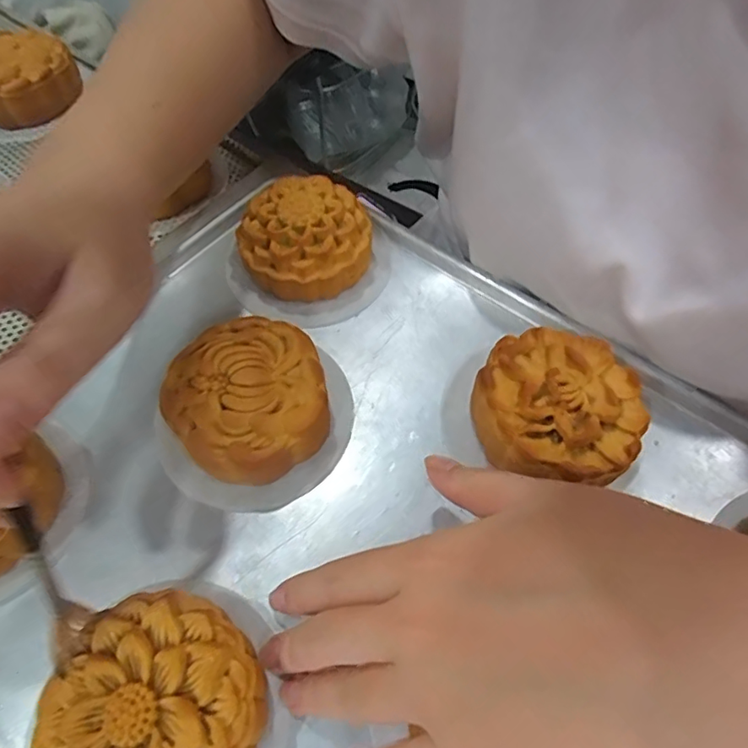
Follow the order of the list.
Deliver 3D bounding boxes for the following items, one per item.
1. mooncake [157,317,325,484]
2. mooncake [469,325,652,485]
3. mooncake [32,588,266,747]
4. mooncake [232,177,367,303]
[{"bbox_3d":[-0.057,0.013,0.261,0.074,0.036,0.079,-19,60,-10],"label":"mooncake"},{"bbox_3d":[0.082,0.017,0.254,0.070,0.036,0.068,-1,59,1],"label":"mooncake"},{"bbox_3d":[-0.075,0.121,0.196,0.069,0.036,0.071,-1,59,1],"label":"mooncake"},{"bbox_3d":[-0.038,-0.077,0.313,0.074,0.038,0.066,5,59,4],"label":"mooncake"}]

